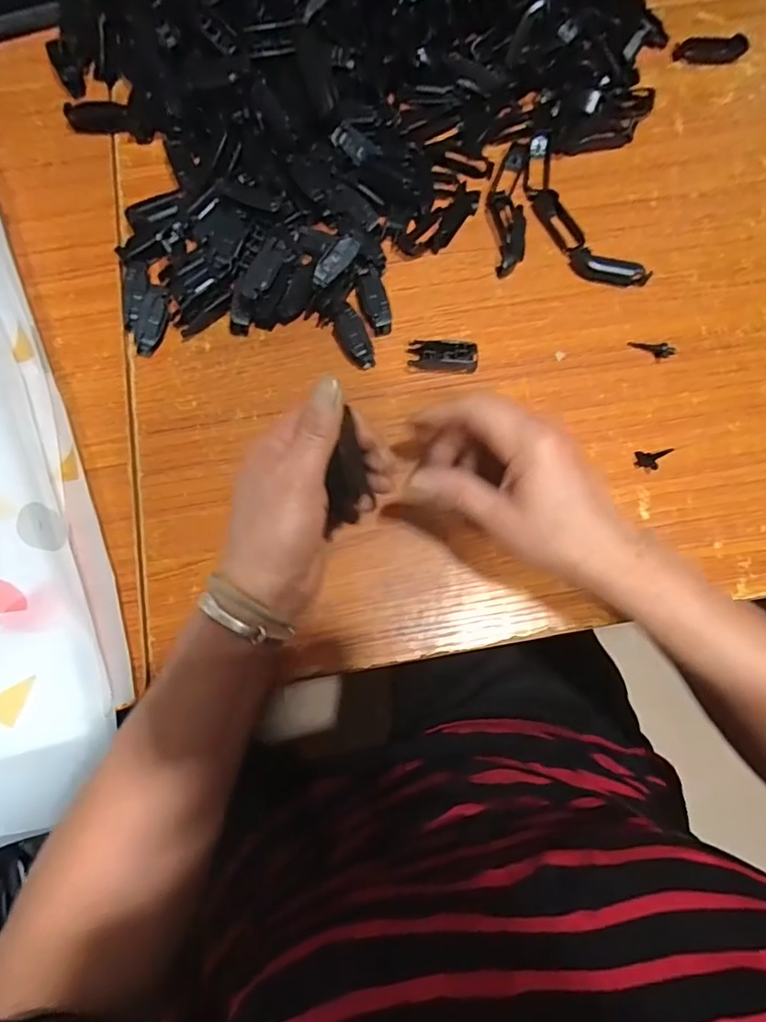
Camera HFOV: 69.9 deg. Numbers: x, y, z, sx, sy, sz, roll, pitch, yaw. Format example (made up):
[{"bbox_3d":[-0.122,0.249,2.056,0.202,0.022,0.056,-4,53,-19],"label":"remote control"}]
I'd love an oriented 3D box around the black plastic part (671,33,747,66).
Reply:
[{"bbox_3d":[0.278,-0.390,0.463,0.057,0.014,0.015,0,77,0],"label":"black plastic part"}]

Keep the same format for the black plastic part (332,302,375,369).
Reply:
[{"bbox_3d":[-0.022,-0.125,0.394,0.018,0.018,0.046,-28,78,-6],"label":"black plastic part"}]

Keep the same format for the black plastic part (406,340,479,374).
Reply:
[{"bbox_3d":[0.043,-0.110,0.392,0.048,0.016,0.018,4,77,1],"label":"black plastic part"}]

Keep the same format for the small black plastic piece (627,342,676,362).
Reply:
[{"bbox_3d":[0.196,-0.118,0.400,0.031,0.006,0.015,6,77,1],"label":"small black plastic piece"}]

